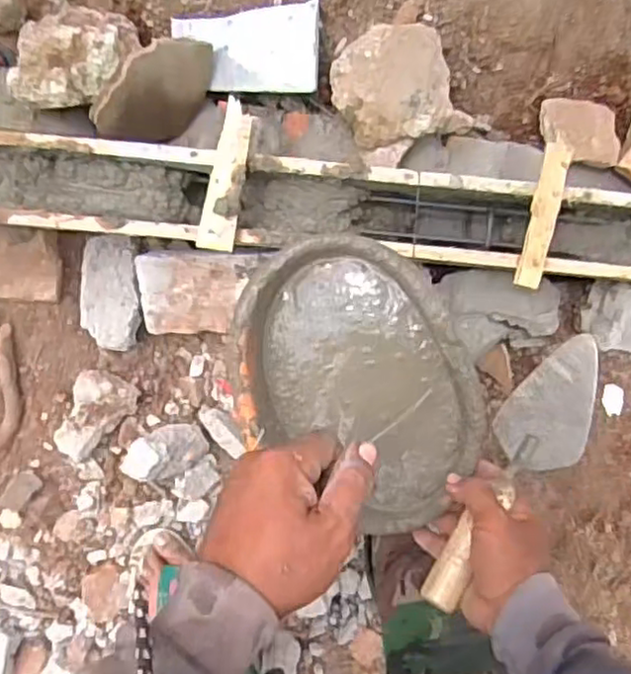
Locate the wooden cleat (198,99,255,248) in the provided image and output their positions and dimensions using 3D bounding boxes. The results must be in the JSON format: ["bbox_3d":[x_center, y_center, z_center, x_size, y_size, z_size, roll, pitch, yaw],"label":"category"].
[{"bbox_3d":[-0.101,-0.187,0.788,0.041,0.021,0.172,12,97,-7],"label":"wooden cleat"}]

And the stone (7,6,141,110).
[{"bbox_3d":[-0.314,-0.369,0.897,0.150,0.140,0.152,6,98,-7],"label":"stone"}]

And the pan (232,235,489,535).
[{"bbox_3d":[0.038,0.047,0.621,0.203,0.080,0.280,-25,91,15],"label":"pan"}]

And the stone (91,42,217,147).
[{"bbox_3d":[-0.204,-0.322,0.883,0.017,0.171,0.128,29,120,30],"label":"stone"}]

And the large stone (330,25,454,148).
[{"bbox_3d":[0.105,-0.353,0.934,0.153,0.070,0.160,-14,99,-3],"label":"large stone"}]

